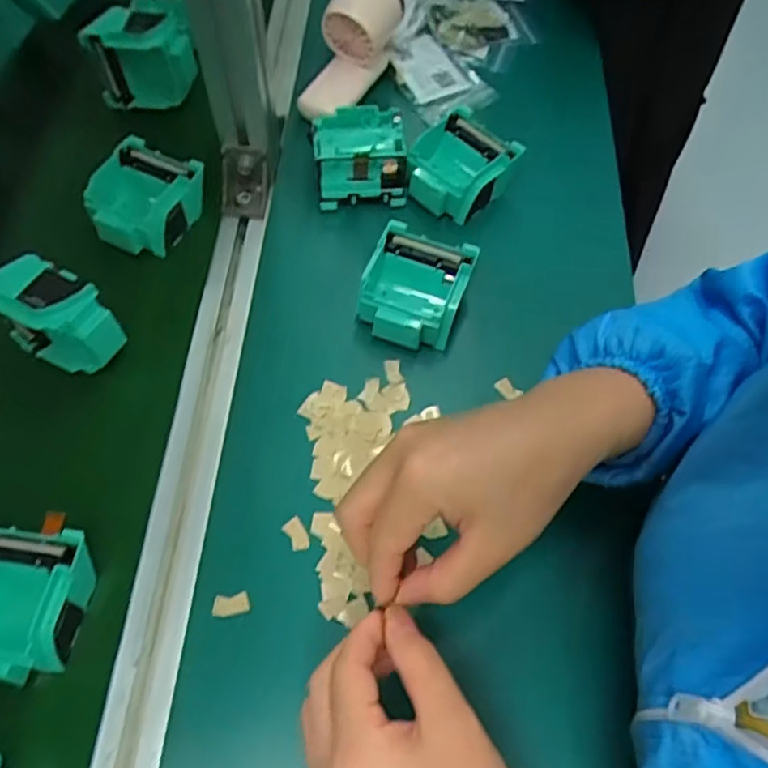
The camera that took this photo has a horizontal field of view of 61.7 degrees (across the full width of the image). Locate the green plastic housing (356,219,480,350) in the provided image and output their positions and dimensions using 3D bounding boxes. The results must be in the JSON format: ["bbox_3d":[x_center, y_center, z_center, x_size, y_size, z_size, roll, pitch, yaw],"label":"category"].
[{"bbox_3d":[0.022,-0.068,0.472,0.069,0.042,0.076,20,64,7],"label":"green plastic housing"}]

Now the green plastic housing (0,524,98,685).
[{"bbox_3d":[-0.213,0.126,0.372,0.075,0.043,0.078,11,63,2],"label":"green plastic housing"}]

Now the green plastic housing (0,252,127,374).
[{"bbox_3d":[-0.220,-0.042,0.435,0.073,0.076,0.044,33,66,12],"label":"green plastic housing"}]

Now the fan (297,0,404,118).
[{"bbox_3d":[-0.026,-0.293,0.540,0.074,0.083,0.135,9,63,1],"label":"fan"}]

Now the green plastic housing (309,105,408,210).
[{"bbox_3d":[-0.020,-0.184,0.515,0.070,0.041,0.067,-7,64,-7],"label":"green plastic housing"}]

